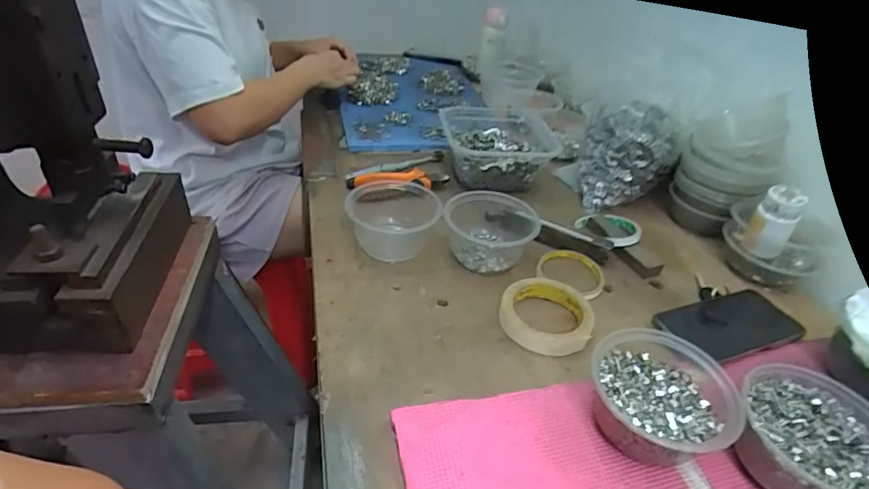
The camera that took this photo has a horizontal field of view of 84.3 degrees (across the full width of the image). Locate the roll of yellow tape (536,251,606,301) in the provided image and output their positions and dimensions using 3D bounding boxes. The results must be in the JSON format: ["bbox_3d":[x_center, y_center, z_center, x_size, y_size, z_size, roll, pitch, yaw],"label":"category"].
[{"bbox_3d":[0.170,0.035,0.597,0.082,0.020,0.084,18,39,19],"label":"roll of yellow tape"}]

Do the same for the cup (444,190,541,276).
[{"bbox_3d":[0.075,-0.019,0.608,0.127,0.056,0.107,3,37,-5],"label":"cup"}]

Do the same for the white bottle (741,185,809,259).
[{"bbox_3d":[0.412,-0.026,0.583,0.043,0.085,0.033,32,43,30],"label":"white bottle"}]

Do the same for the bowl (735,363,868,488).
[{"bbox_3d":[0.305,0.160,0.391,0.110,0.057,0.117,4,36,-3],"label":"bowl"}]

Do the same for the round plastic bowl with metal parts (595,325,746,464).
[{"bbox_3d":[0.189,0.135,0.409,0.109,0.058,0.106,4,36,-3],"label":"round plastic bowl with metal parts"}]

